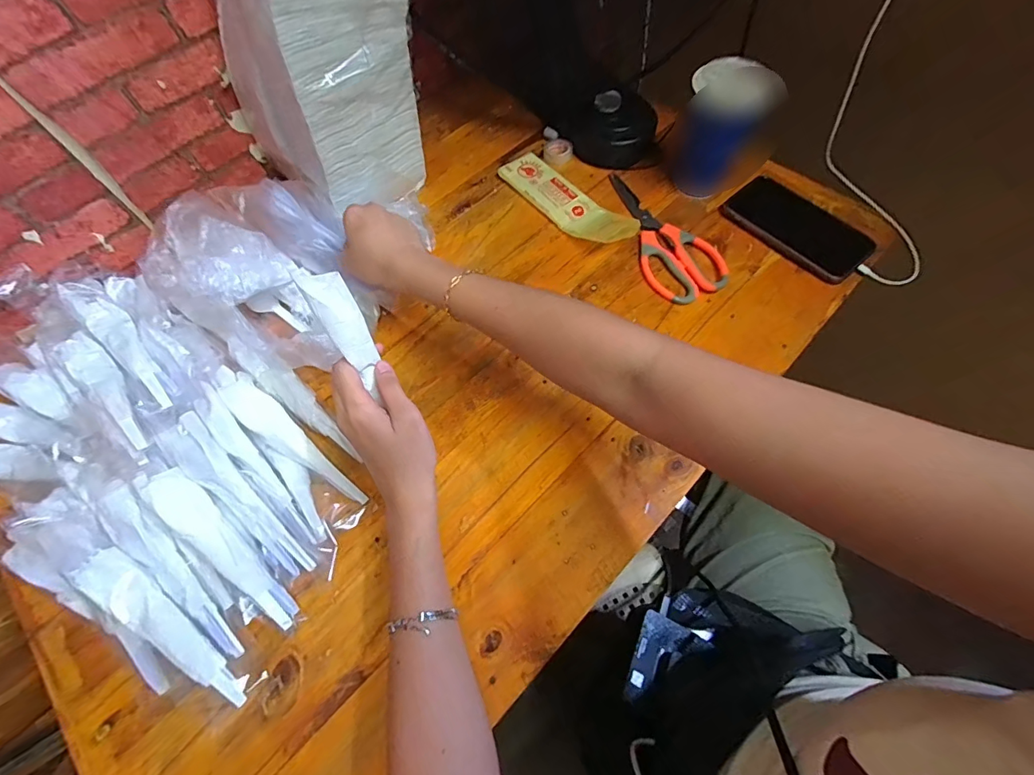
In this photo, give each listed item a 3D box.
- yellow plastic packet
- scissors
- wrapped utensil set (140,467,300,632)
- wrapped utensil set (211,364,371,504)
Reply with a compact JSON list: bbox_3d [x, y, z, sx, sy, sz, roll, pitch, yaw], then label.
[{"bbox_3d":[0.056,-0.223,0.531,0.056,0.017,0.185,-39,69,-16],"label":"yellow plastic packet"},{"bbox_3d":[0.159,-0.178,0.507,0.080,0.010,0.195,-19,65,-7],"label":"scissors"},{"bbox_3d":[-0.230,0.124,0.350,0.157,0.013,0.030,44,72,4],"label":"wrapped utensil set"},{"bbox_3d":[-0.203,0.045,0.398,0.173,0.020,0.033,40,71,6],"label":"wrapped utensil set"}]

